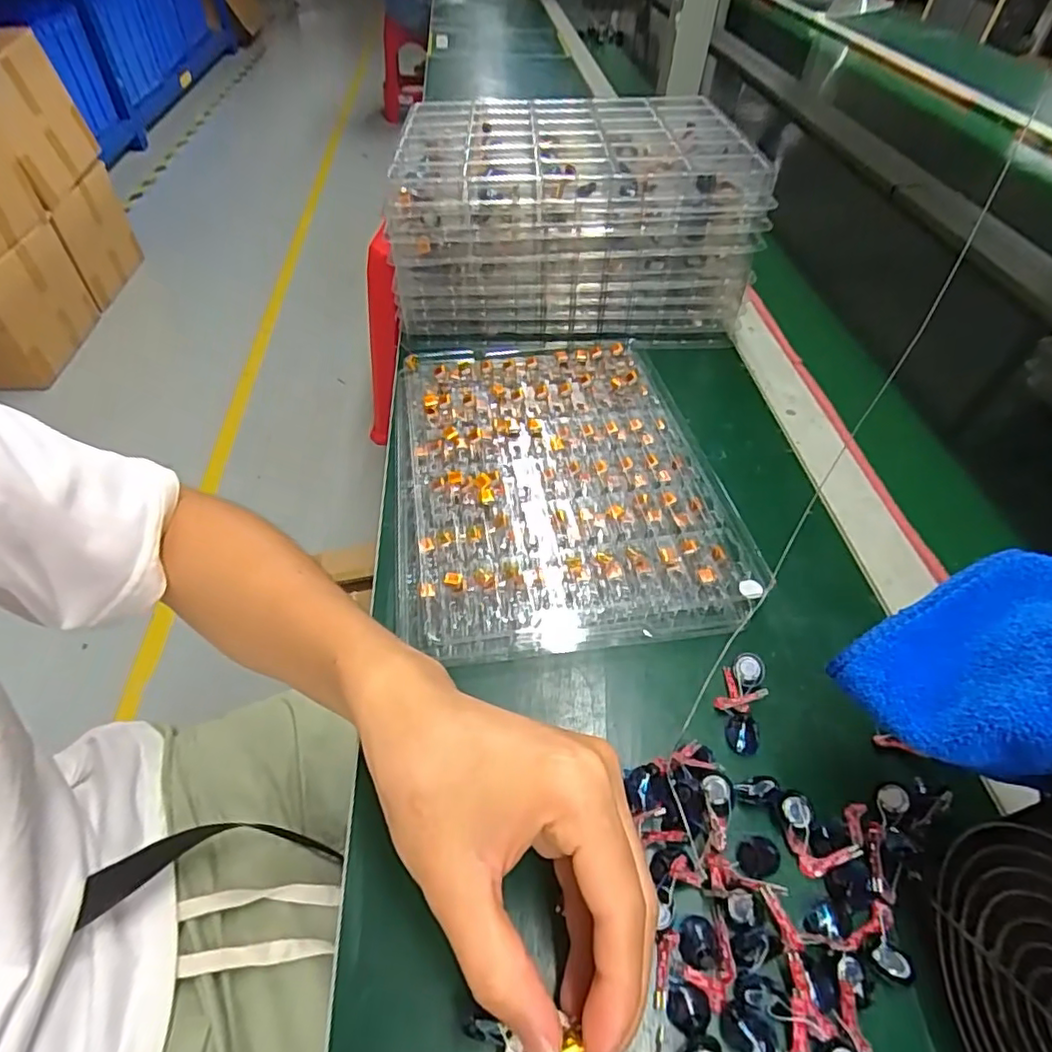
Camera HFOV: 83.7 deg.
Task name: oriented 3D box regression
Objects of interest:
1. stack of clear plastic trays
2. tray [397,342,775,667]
[{"bbox_3d":[0.046,-0.276,0.528,0.287,0.129,0.198,4,50,1],"label":"stack of clear plastic trays"},{"bbox_3d":[0.018,-0.037,0.396,0.204,0.020,0.261,-6,50,-7],"label":"tray"}]

